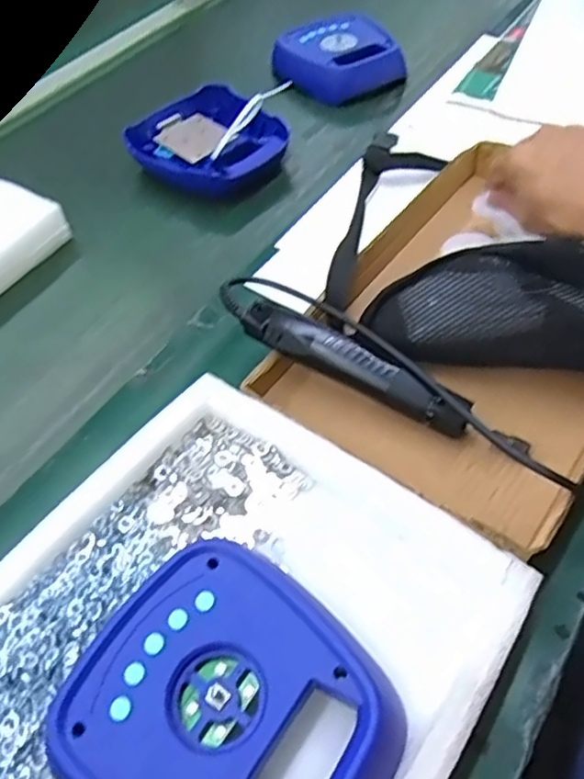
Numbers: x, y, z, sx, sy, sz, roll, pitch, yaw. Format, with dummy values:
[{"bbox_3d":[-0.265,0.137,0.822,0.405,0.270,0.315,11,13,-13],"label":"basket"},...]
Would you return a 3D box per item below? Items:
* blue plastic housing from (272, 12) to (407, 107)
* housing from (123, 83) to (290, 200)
[{"bbox_3d":[0.064,-0.468,0.888,0.155,0.064,0.155,-28,55,-15],"label":"blue plastic housing"},{"bbox_3d":[-0.097,-0.306,0.773,0.199,0.048,0.179,22,58,21],"label":"housing"}]

